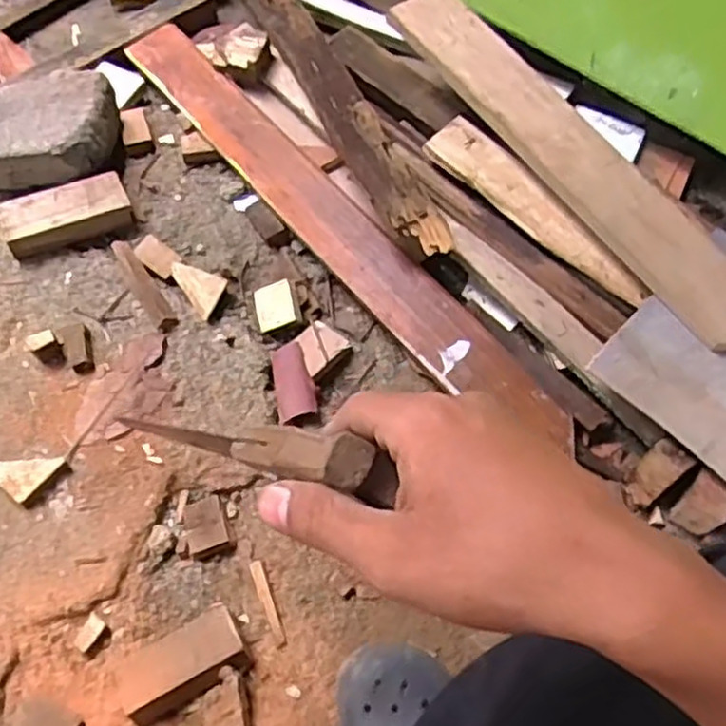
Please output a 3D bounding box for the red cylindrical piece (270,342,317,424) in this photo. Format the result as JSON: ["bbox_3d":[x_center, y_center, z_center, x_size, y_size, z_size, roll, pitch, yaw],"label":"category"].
[{"bbox_3d":[-0.083,0.022,0.872,0.042,0.029,0.101,-9,63,-8],"label":"red cylindrical piece"}]

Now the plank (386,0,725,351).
[{"bbox_3d":[0.259,-0.257,0.910,0.100,0.020,0.611,-35,73,-11],"label":"plank"}]

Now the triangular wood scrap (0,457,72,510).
[{"bbox_3d":[-0.356,0.116,0.795,0.056,0.024,0.061,35,66,15],"label":"triangular wood scrap"}]

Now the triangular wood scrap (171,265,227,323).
[{"bbox_3d":[-0.198,-0.094,0.930,0.053,0.024,0.086,-28,67,-17],"label":"triangular wood scrap"}]

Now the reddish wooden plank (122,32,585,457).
[{"bbox_3d":[-0.049,-0.194,0.946,0.088,0.022,0.795,-35,69,-19],"label":"reddish wooden plank"}]

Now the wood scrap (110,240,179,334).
[{"bbox_3d":[-0.273,-0.100,0.922,0.029,0.017,0.147,-29,67,-17],"label":"wood scrap"}]

